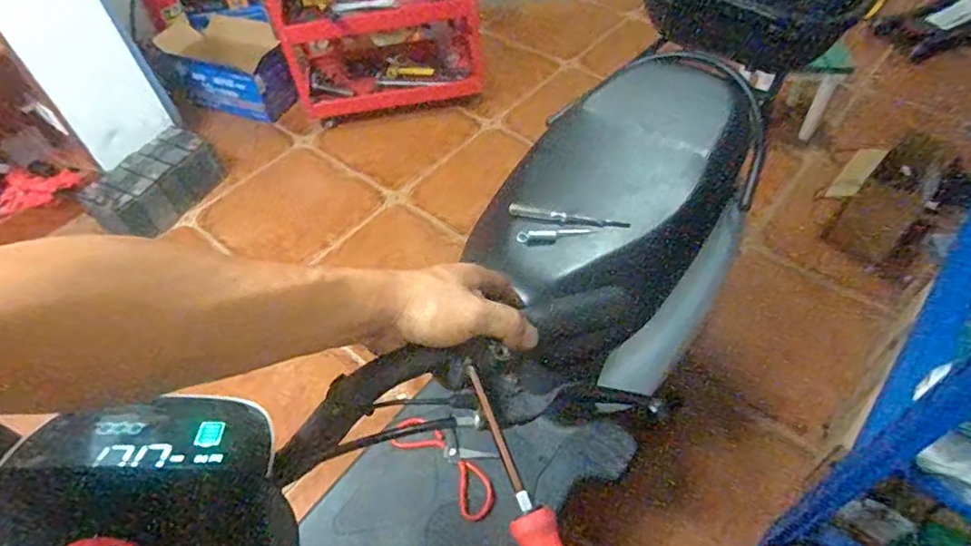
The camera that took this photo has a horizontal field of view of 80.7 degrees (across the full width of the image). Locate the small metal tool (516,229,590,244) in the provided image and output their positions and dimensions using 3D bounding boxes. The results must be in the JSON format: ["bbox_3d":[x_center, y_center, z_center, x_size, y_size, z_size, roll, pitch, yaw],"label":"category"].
[{"bbox_3d":[0.094,-0.055,0.789,0.100,0.011,0.015,-5,52,-1],"label":"small metal tool"}]

